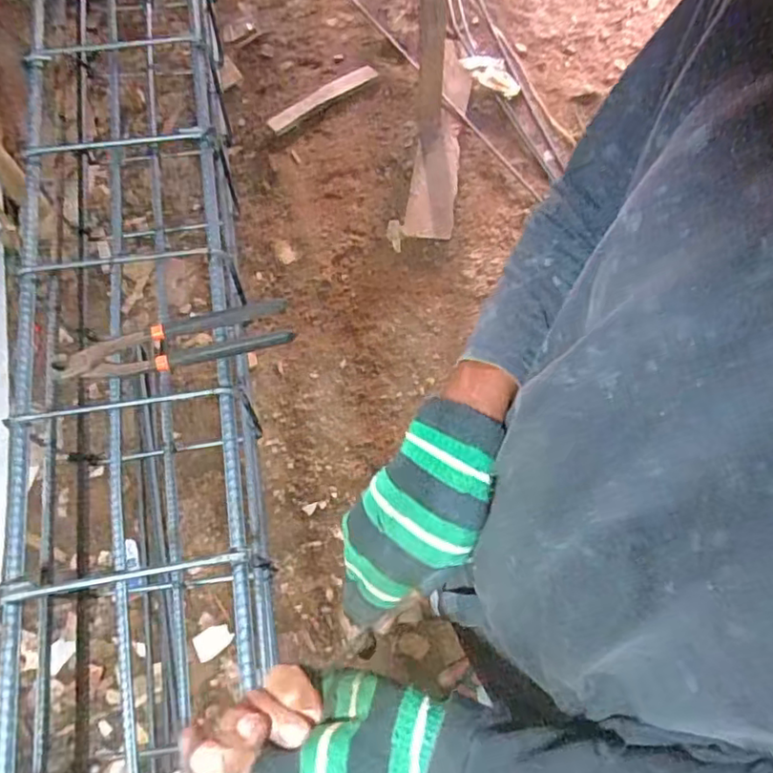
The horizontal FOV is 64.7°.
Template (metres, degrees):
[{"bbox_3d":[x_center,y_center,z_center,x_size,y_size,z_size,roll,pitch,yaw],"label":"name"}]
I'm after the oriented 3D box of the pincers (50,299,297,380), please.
[{"bbox_3d":[-0.198,-0.041,0.575,0.214,0.025,0.049,-15,65,-6],"label":"pincers"}]

